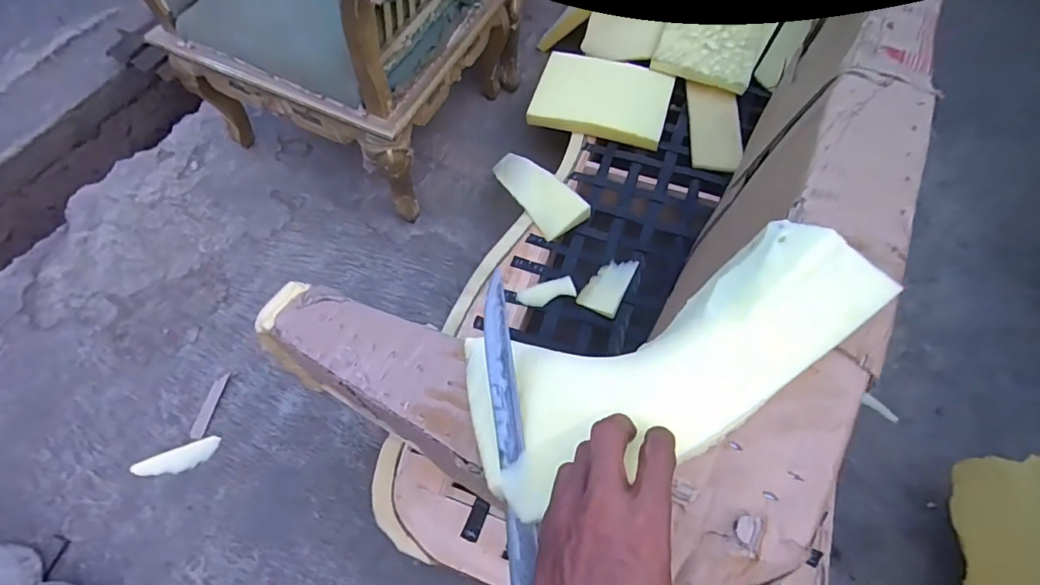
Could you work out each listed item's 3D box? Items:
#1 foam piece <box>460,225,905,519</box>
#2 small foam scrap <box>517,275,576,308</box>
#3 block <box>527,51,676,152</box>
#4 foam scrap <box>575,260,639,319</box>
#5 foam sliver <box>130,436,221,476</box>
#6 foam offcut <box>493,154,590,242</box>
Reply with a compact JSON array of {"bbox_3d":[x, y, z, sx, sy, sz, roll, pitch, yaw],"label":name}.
[{"bbox_3d":[0.119,0.047,0.396,0.334,0.045,0.134,-26,66,-1],"label":"foam piece"},{"bbox_3d":[0.057,-0.001,1.080,0.126,0.009,0.058,-14,65,-9],"label":"small foam scrap"},{"bbox_3d":[0.216,-0.519,1.313,0.344,0.035,0.260,15,64,5],"label":"block"},{"bbox_3d":[0.194,-0.018,1.081,0.087,0.020,0.147,28,66,11],"label":"foam scrap"},{"bbox_3d":[-0.737,0.361,1.061,0.173,0.019,0.049,-19,65,-9],"label":"foam sliver"},{"bbox_3d":[0.030,-0.262,1.234,0.118,0.048,0.333,-29,52,-13],"label":"foam offcut"}]

